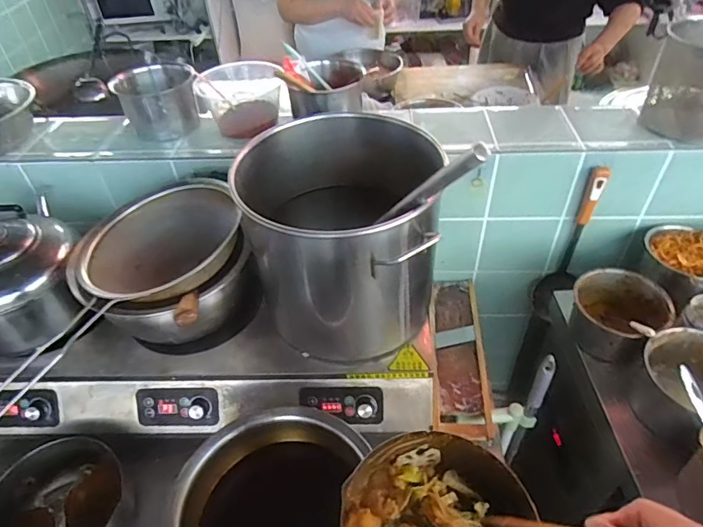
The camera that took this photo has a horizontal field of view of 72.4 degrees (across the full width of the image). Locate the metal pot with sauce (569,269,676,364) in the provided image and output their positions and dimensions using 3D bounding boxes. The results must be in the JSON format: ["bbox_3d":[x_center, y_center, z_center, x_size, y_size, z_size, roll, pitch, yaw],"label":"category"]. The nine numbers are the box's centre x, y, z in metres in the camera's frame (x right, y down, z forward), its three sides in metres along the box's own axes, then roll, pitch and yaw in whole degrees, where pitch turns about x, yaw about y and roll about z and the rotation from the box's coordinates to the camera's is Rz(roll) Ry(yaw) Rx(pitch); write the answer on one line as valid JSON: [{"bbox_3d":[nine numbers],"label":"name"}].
[{"bbox_3d":[0.477,0.095,0.875,0.153,0.099,0.153,-2,44,2],"label":"metal pot with sauce"}]

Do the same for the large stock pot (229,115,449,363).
[{"bbox_3d":[-0.009,-0.038,0.781,0.299,0.304,0.261,15,47,18],"label":"large stock pot"}]

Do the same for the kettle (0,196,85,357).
[{"bbox_3d":[-0.606,0.013,0.842,0.220,0.199,0.241,31,54,31],"label":"kettle"}]

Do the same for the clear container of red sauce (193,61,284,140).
[{"bbox_3d":[-0.217,-0.332,0.962,0.156,0.101,0.129,-8,44,-4],"label":"clear container of red sauce"}]

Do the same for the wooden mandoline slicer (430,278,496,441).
[{"bbox_3d":[0.212,0.166,0.944,0.110,0.049,0.395,2,44,6],"label":"wooden mandoline slicer"}]

